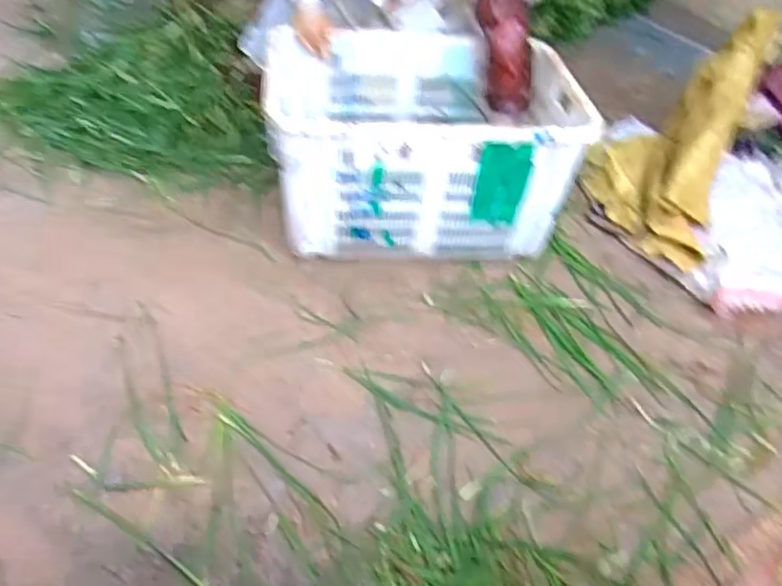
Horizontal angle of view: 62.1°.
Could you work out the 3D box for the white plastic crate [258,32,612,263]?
[{"bbox_3d":[0.064,-0.375,1.585,0.703,0.349,0.518,-3,43,-11],"label":"white plastic crate"}]

